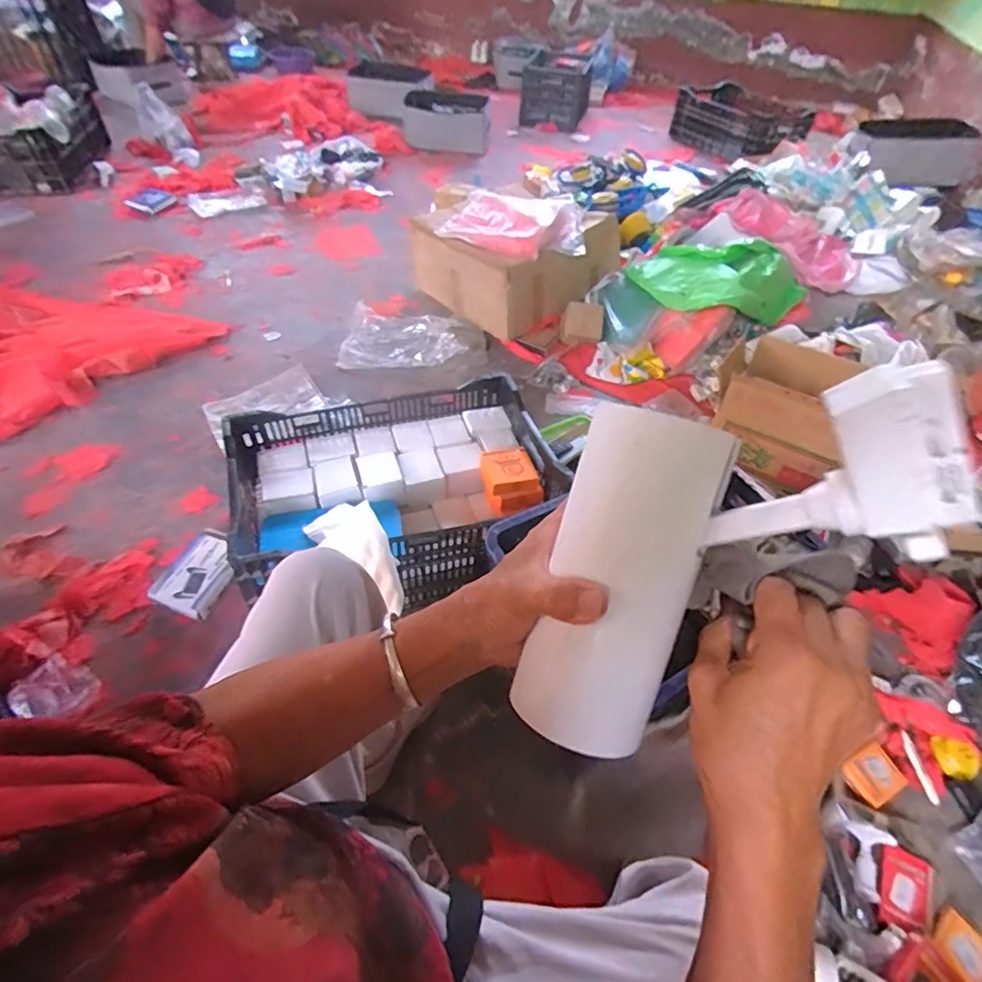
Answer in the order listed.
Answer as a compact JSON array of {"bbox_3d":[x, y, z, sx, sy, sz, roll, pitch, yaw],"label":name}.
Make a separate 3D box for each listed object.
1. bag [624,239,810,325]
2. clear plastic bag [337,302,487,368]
[{"bbox_3d":[0.647,-0.606,1.560,0.500,0.107,0.284,17,51,12],"label":"bag"},{"bbox_3d":[-0.226,-0.468,1.592,0.400,0.069,0.228,1,49,-2],"label":"clear plastic bag"}]

